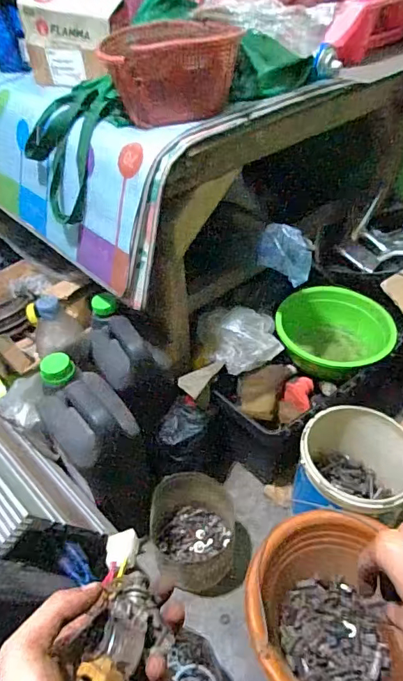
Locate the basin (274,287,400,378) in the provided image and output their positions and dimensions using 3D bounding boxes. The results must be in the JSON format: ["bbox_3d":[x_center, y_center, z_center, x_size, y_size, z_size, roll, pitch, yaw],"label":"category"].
[{"bbox_3d":[0.261,-0.003,0.917,0.220,0.095,0.213,0,44,3],"label":"basin"}]

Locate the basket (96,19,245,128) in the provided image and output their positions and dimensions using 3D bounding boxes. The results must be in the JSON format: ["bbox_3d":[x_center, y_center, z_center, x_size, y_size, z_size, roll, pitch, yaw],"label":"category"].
[{"bbox_3d":[-0.042,-0.383,0.661,0.184,0.104,0.145,-14,45,-11],"label":"basket"}]

